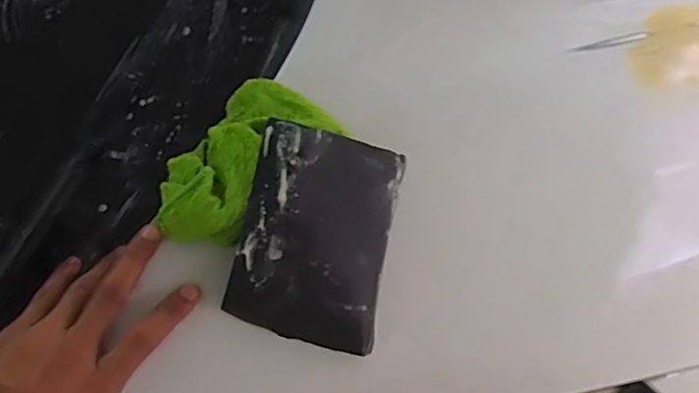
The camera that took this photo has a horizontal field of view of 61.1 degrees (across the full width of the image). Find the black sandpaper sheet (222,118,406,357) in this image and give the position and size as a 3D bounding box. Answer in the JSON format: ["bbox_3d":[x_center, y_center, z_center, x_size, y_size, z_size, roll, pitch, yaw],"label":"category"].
[{"bbox_3d":[-0.018,0.028,0.381,0.101,0.014,0.133,13,91,-26],"label":"black sandpaper sheet"}]

